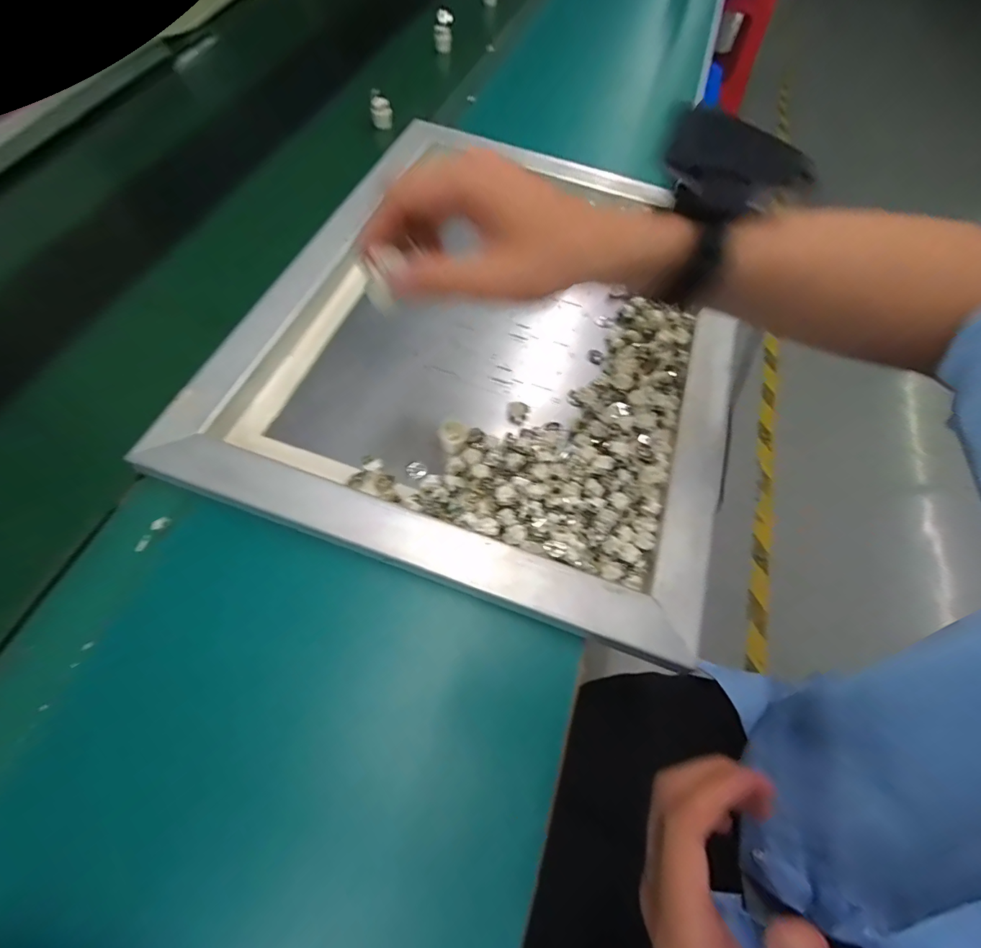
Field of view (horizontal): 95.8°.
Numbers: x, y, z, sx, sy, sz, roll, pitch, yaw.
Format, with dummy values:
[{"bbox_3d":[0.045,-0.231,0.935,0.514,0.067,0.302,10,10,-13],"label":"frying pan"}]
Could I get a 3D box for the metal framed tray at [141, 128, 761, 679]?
[{"bbox_3d":[0.029,-0.167,0.427,0.437,0.062,0.571,22,63,8],"label":"metal framed tray"}]

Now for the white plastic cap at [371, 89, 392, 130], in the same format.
[{"bbox_3d":[-0.143,-0.479,0.583,0.025,0.034,0.023,2,62,-3],"label":"white plastic cap"}]

